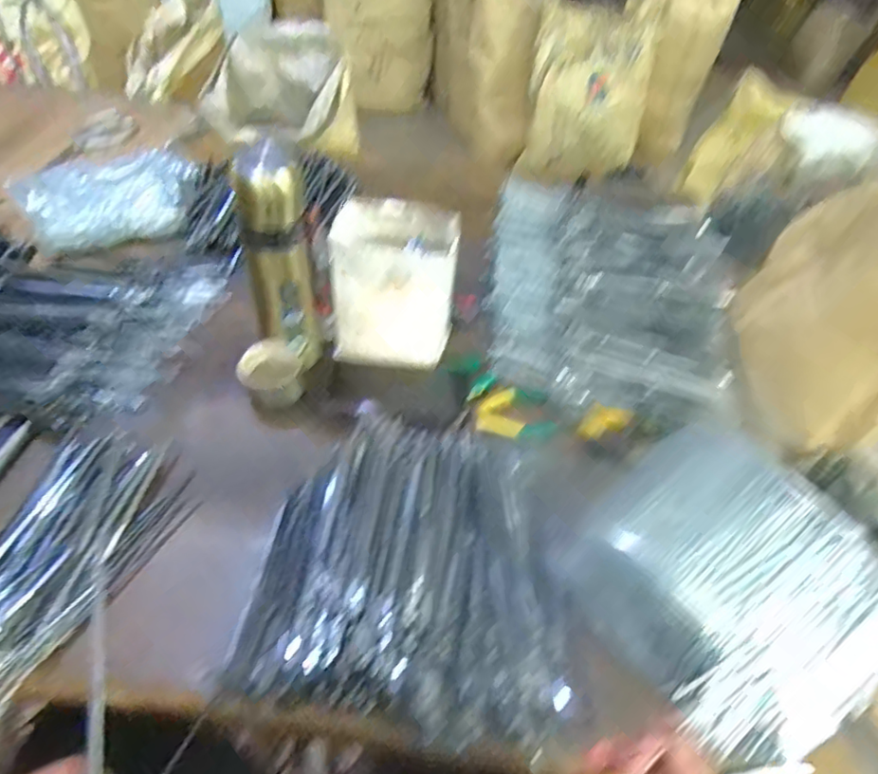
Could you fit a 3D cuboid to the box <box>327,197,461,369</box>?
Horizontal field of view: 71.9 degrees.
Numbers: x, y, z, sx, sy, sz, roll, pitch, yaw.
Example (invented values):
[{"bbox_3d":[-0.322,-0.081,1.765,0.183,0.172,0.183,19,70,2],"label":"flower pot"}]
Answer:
[{"bbox_3d":[-0.050,-0.109,0.667,0.126,0.150,0.099,7,47,1],"label":"box"}]

